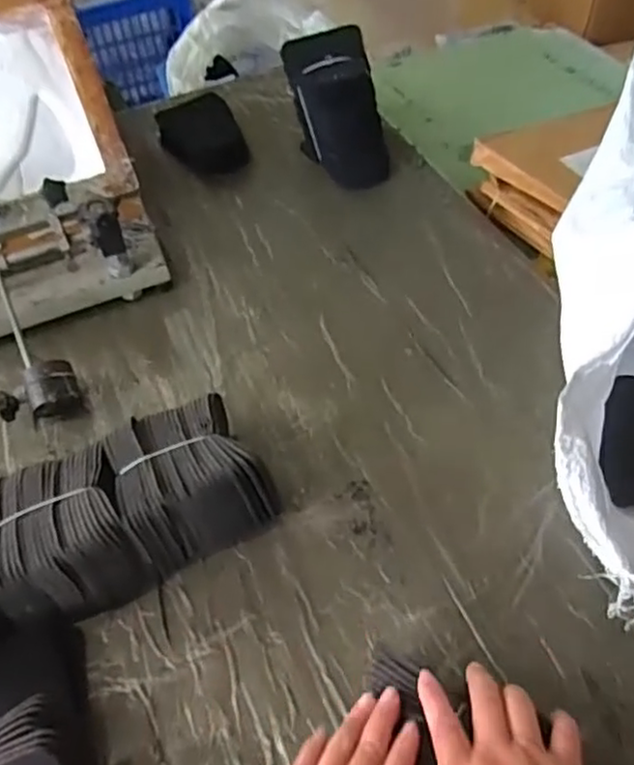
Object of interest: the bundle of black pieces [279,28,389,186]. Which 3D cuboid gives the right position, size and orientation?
[{"bbox_3d":[0.033,-0.389,0.943,0.096,0.165,0.165,-23,53,-13],"label":"bundle of black pieces"}]

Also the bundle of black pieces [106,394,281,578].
[{"bbox_3d":[-0.121,0.087,0.635,0.126,0.097,0.132,-21,52,-12],"label":"bundle of black pieces"}]

